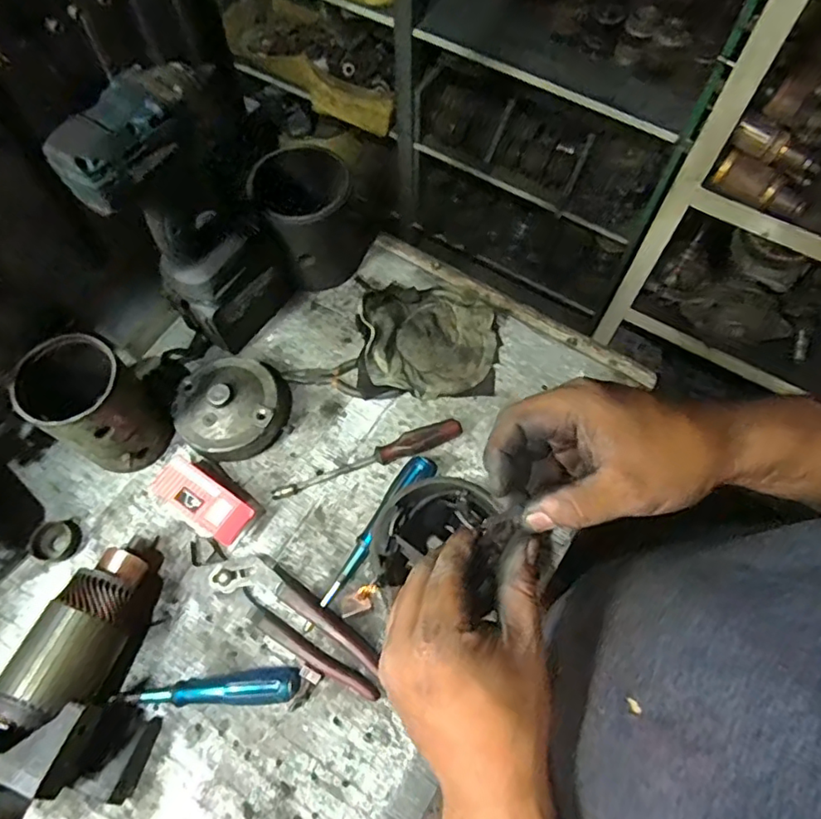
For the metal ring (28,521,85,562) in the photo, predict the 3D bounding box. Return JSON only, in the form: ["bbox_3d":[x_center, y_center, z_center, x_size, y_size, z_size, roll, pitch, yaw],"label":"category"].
[{"bbox_3d":[-0.353,0.130,0.570,0.039,0.017,0.041,0,65,1],"label":"metal ring"}]

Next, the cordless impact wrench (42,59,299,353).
[{"bbox_3d":[-0.202,-0.164,0.541,0.078,0.284,0.141,32,69,14],"label":"cordless impact wrench"}]

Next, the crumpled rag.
[{"bbox_3d":[0.020,-0.085,0.652,0.161,0.049,0.142,-4,65,-1],"label":"crumpled rag"}]

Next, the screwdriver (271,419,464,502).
[{"bbox_3d":[-0.044,0.052,0.598,0.205,0.023,0.024,-18,66,-8],"label":"screwdriver"}]

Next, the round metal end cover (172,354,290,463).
[{"bbox_3d":[-0.189,-0.005,0.606,0.110,0.057,0.107,0,65,1],"label":"round metal end cover"}]

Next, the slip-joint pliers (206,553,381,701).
[{"bbox_3d":[-0.103,0.197,0.534,0.185,0.020,0.052,32,69,14],"label":"slip-joint pliers"}]

